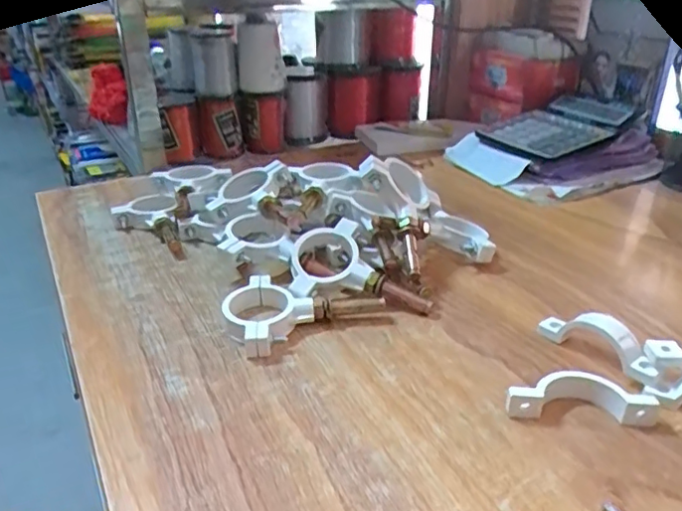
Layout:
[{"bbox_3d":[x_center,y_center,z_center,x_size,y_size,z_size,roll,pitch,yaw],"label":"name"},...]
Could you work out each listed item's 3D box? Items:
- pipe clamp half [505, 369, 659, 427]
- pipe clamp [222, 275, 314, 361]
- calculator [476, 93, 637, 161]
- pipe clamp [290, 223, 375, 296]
[{"bbox_3d":[0.150,0.089,0.366,0.089,0.022,0.024,3,28,5],"label":"pipe clamp half"},{"bbox_3d":[-0.061,0.046,0.444,0.063,0.022,0.067,21,35,34],"label":"pipe clamp"},{"bbox_3d":[0.289,-0.174,0.769,0.177,0.042,0.137,-18,33,-31],"label":"calculator"},{"bbox_3d":[-0.012,0.003,0.488,0.067,0.020,0.068,-9,56,-8],"label":"pipe clamp"}]

